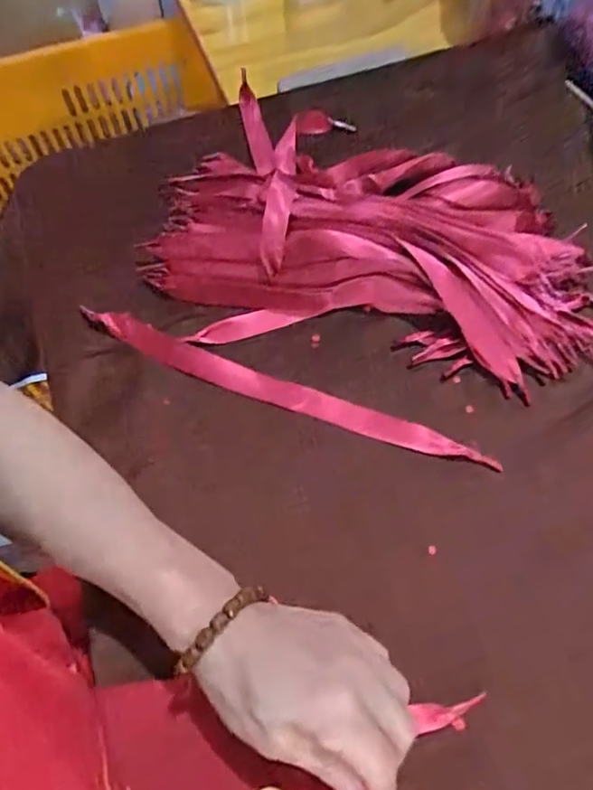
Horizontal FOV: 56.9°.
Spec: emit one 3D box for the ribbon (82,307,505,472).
[{"bbox_3d":[-0.011,-0.005,0.381,0.296,0.011,0.022,20,63,13],"label":"ribbon"}]

